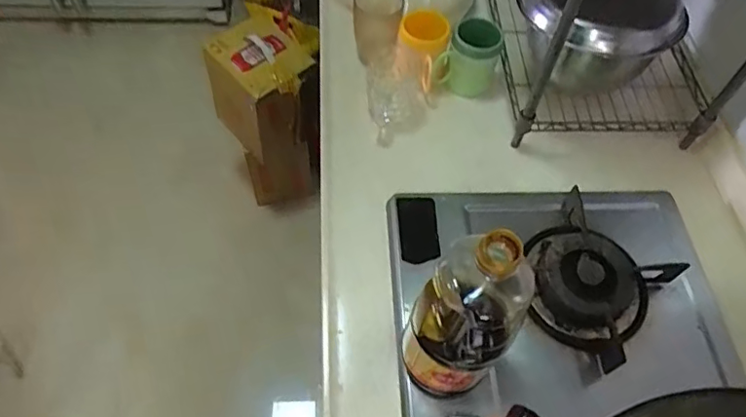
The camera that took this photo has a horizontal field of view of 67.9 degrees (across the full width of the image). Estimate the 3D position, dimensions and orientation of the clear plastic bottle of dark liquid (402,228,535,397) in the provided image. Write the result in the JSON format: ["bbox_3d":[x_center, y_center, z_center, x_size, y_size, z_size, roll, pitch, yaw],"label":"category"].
[{"bbox_3d":[0.092,0.103,0.539,0.091,0.234,0.093,2,58,-3],"label":"clear plastic bottle of dark liquid"}]

